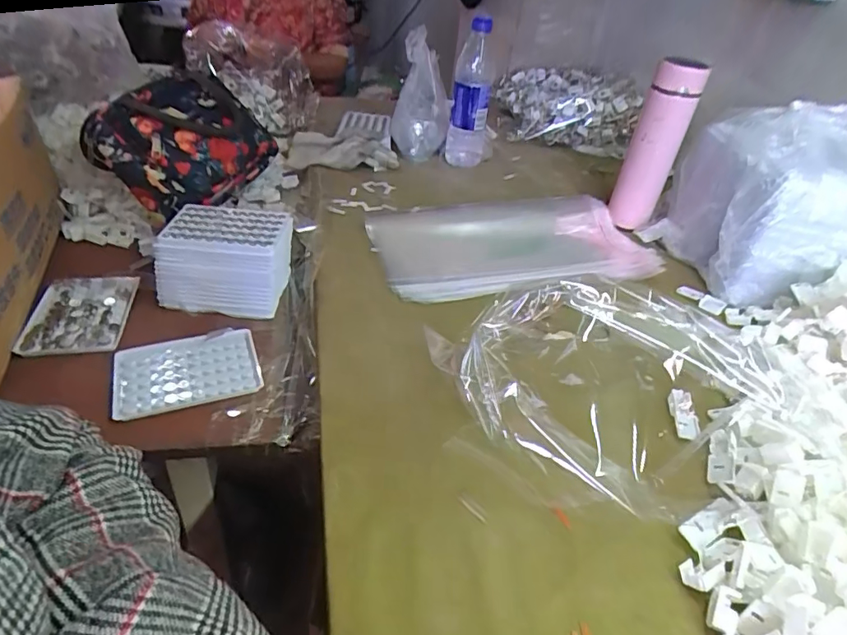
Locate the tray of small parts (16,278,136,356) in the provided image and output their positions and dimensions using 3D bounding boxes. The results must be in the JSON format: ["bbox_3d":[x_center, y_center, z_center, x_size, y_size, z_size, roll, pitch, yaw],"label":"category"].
[{"bbox_3d":[-0.366,-0.005,0.561,0.089,0.013,0.118,-2,37,-12],"label":"tray of small parts"}]

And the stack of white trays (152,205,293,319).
[{"bbox_3d":[-0.224,-0.067,0.599,0.136,0.081,0.101,3,37,-6],"label":"stack of white trays"}]

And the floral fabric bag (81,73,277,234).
[{"bbox_3d":[-0.328,-0.249,0.729,0.166,0.111,0.246,12,37,7],"label":"floral fabric bag"}]

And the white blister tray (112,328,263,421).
[{"bbox_3d":[-0.232,0.053,0.514,0.130,0.012,0.093,-11,41,-22],"label":"white blister tray"}]

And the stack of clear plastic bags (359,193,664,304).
[{"bbox_3d":[0.118,-0.095,0.676,0.356,0.029,0.188,-5,38,-15],"label":"stack of clear plastic bags"}]

